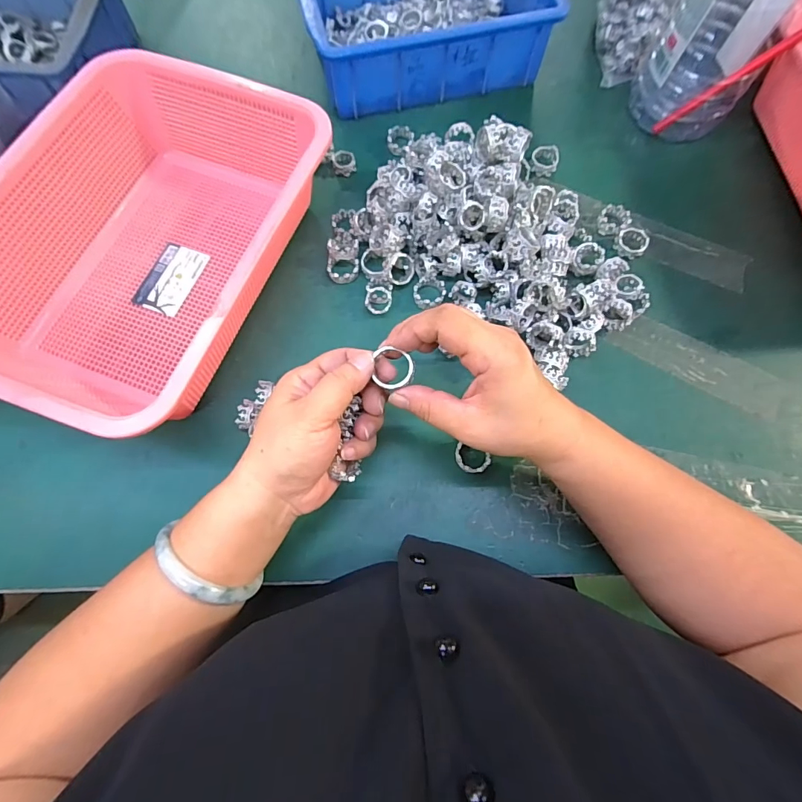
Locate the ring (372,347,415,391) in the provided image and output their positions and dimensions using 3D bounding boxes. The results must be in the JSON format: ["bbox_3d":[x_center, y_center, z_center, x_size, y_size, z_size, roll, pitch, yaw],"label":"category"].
[{"bbox_3d":[-0.003,-0.020,0.264,0.025,0.014,0.025,0,89,7],"label":"ring"}]

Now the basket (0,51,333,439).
[{"bbox_3d":[-0.205,-0.130,0.342,0.220,0.079,0.295,21,74,5],"label":"basket"}]

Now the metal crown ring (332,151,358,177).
[{"bbox_3d":[-0.056,-0.237,0.418,0.022,0.012,0.021,0,74,-1],"label":"metal crown ring"}]

